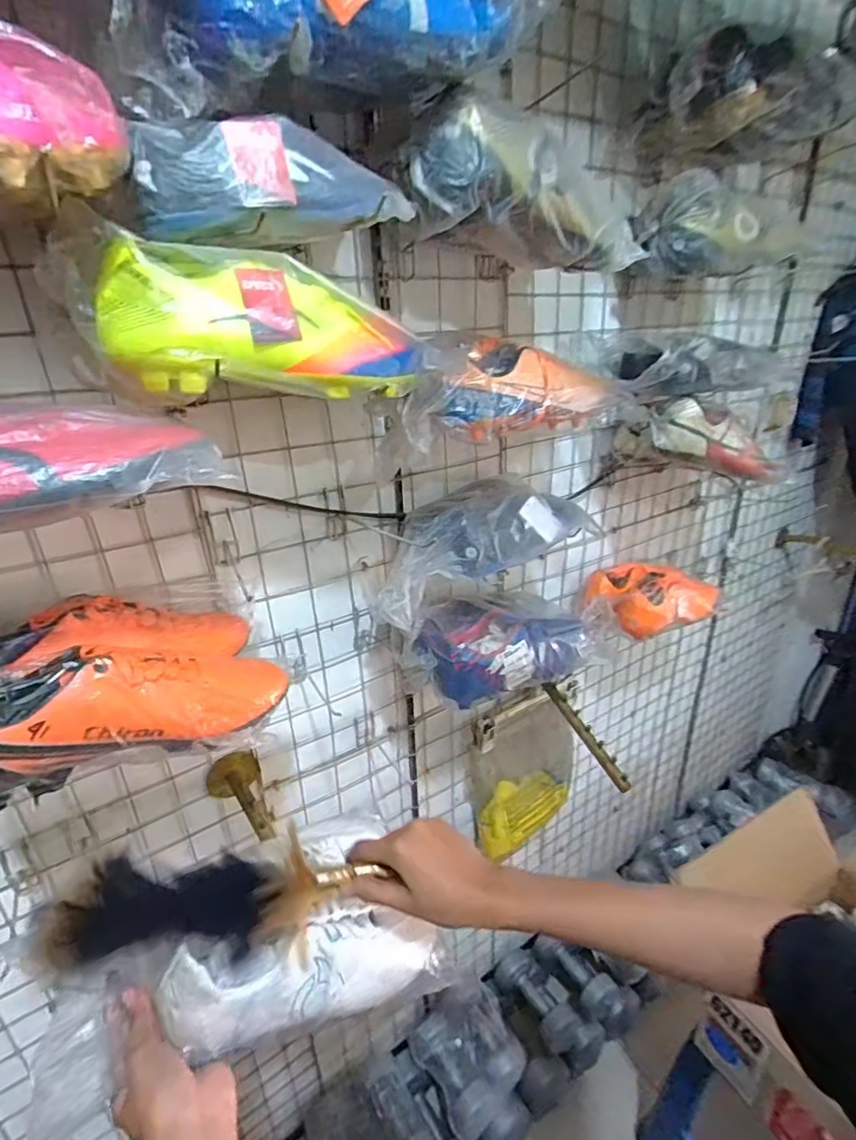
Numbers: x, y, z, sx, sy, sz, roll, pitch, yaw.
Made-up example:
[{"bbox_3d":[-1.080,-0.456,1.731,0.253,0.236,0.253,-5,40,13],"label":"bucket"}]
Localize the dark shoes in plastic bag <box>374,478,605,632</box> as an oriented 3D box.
[{"bbox_3d":[0.068,-0.047,0.672,0.295,0.116,0.090,-24,29,-14],"label":"dark shoes in plastic bag"}]

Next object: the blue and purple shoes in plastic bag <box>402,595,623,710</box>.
[{"bbox_3d":[0.106,0.080,0.749,0.309,0.118,0.149,-14,27,-26],"label":"blue and purple shoes in plastic bag"}]

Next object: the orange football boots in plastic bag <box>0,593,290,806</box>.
[{"bbox_3d":[-0.273,0.093,0.479,0.245,0.096,0.149,-16,28,-30],"label":"orange football boots in plastic bag"}]

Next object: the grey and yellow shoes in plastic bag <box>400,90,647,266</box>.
[{"bbox_3d":[0.106,-0.364,0.521,0.253,0.100,0.067,2,20,-28],"label":"grey and yellow shoes in plastic bag"}]

